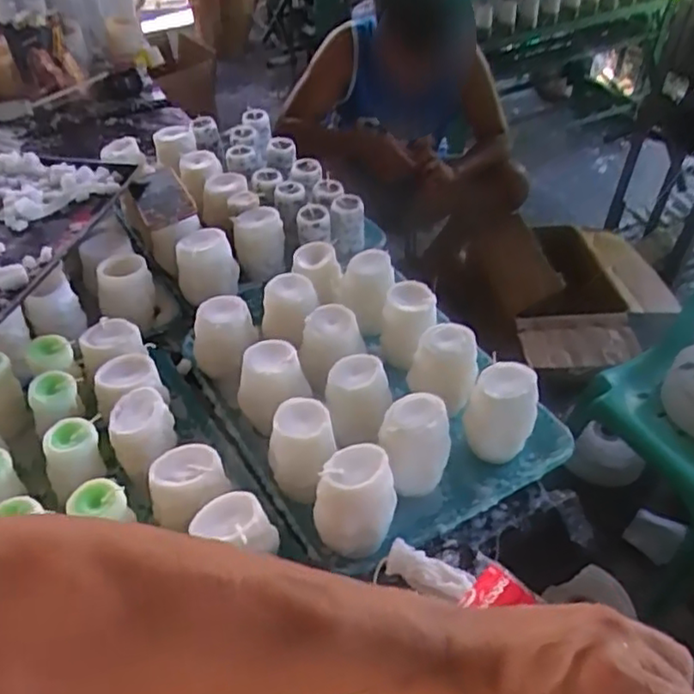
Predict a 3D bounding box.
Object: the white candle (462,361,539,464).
[{"bbox_3d":[0.181,0.083,0.761,0.077,0.110,0.079,-1,45,1],"label":"white candle"}]

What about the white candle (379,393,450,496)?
[{"bbox_3d":[0.075,0.110,0.727,0.073,0.107,0.067,-1,45,1],"label":"white candle"}]

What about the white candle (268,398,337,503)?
[{"bbox_3d":[-0.051,0.115,0.719,0.070,0.093,0.077,-1,45,1],"label":"white candle"}]

